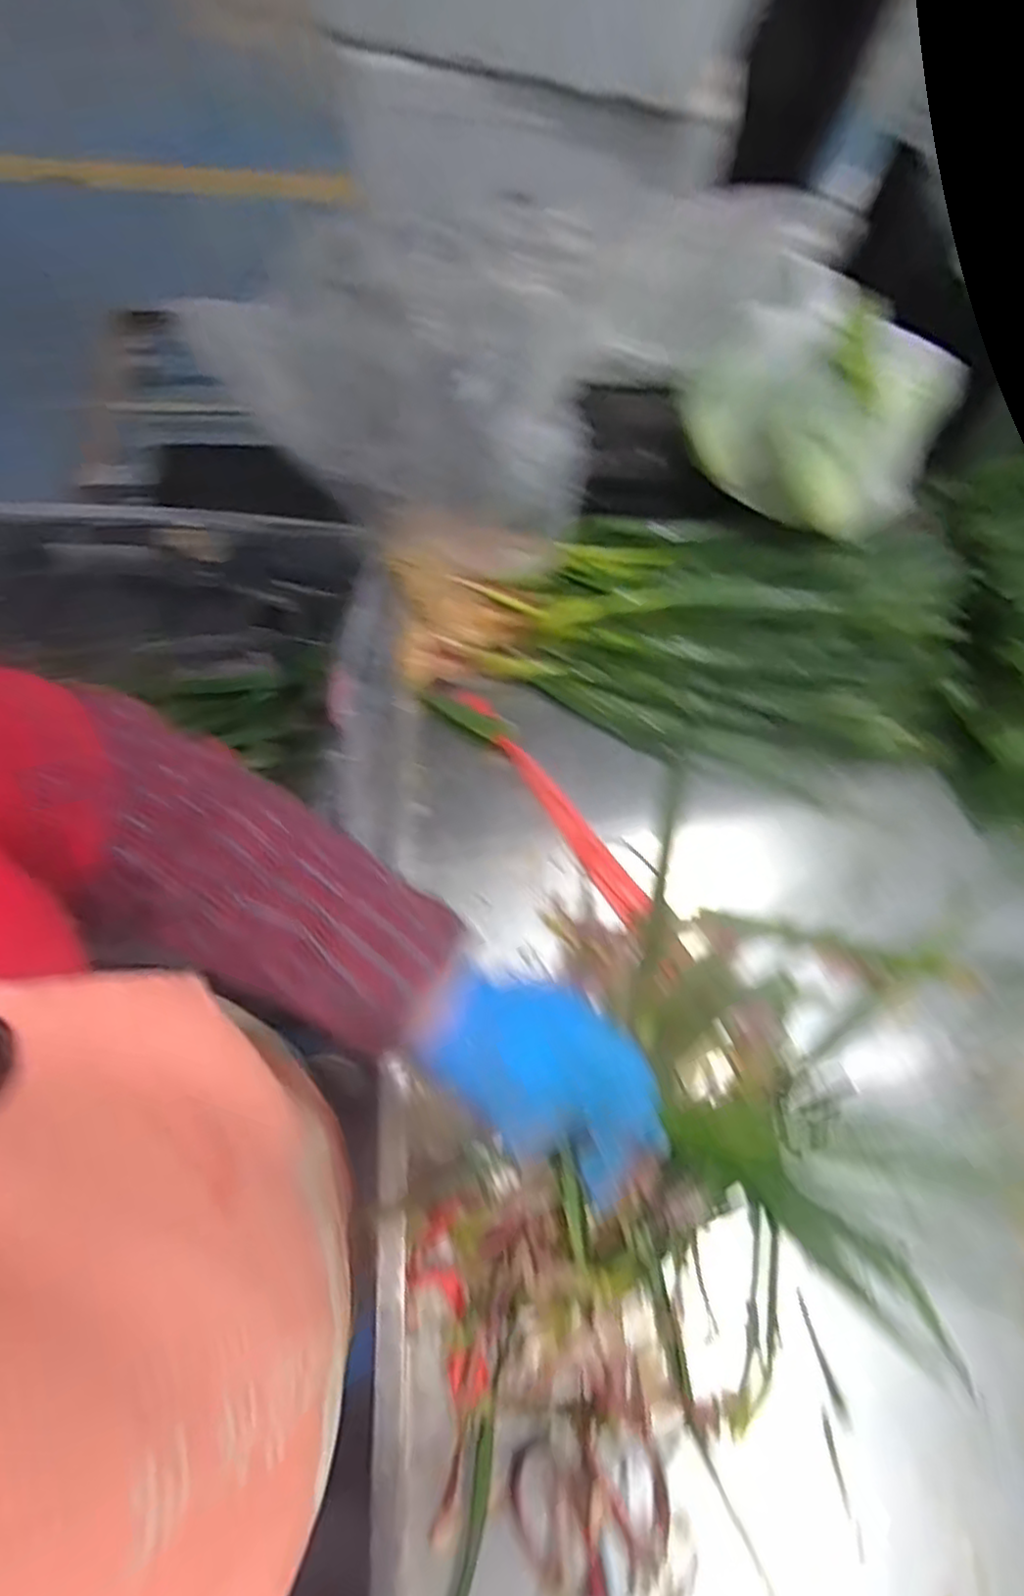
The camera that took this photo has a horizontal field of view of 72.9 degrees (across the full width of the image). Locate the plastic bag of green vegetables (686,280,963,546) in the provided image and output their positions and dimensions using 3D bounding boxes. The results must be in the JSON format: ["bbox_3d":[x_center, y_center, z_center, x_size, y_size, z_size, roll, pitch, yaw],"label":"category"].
[{"bbox_3d":[0.263,-0.341,0.611,0.201,0.110,0.158,29,69,8],"label":"plastic bag of green vegetables"}]

